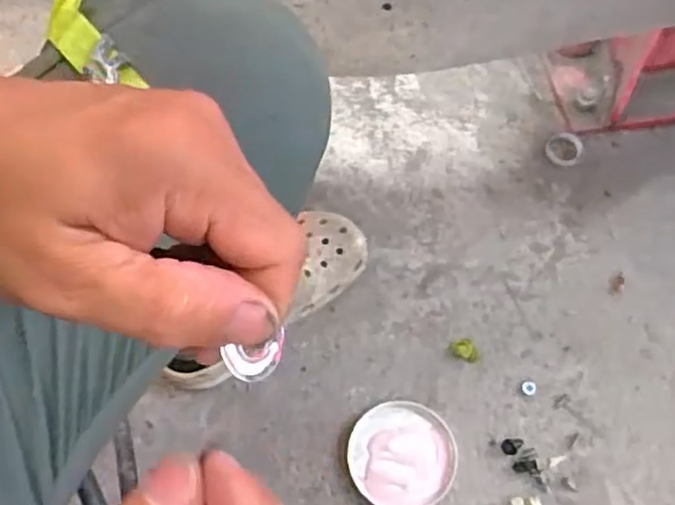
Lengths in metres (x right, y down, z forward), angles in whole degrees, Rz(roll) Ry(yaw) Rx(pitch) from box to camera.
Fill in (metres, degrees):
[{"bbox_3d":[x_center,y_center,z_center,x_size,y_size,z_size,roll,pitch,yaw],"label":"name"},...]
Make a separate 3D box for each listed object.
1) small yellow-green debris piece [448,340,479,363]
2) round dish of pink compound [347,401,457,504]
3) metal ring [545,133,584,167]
[{"bbox_3d":[0.139,0.106,0.750,0.034,0.010,0.022,18,64,5],"label":"small yellow-green debris piece"},{"bbox_3d":[0.065,0.205,0.697,0.104,0.014,0.105,1,64,-3],"label":"round dish of pink compound"},{"bbox_3d":[0.280,-0.126,0.853,0.045,0.012,0.043,-2,75,7],"label":"metal ring"}]

